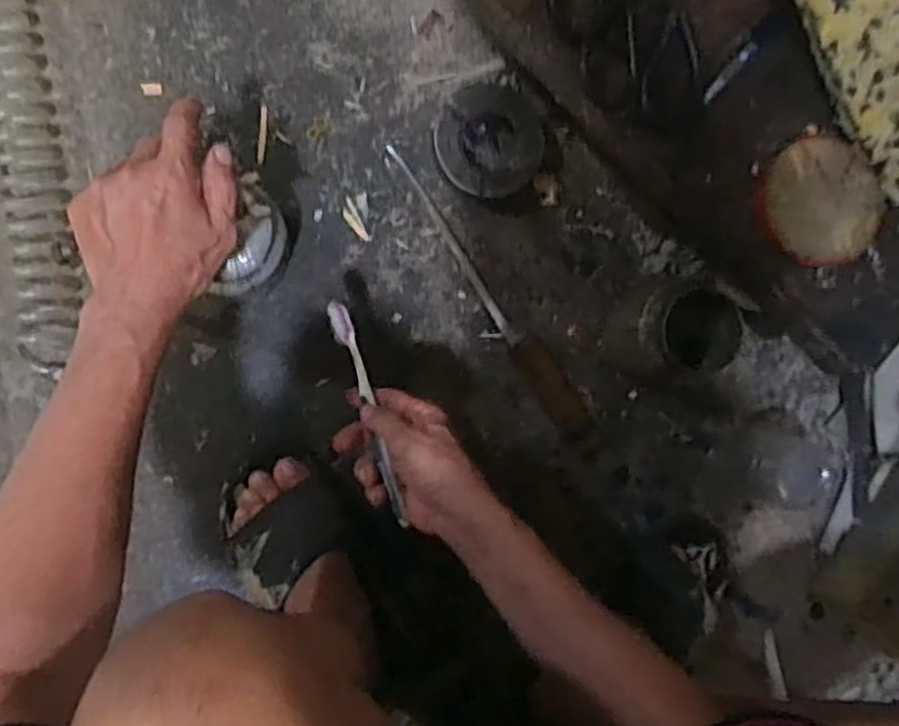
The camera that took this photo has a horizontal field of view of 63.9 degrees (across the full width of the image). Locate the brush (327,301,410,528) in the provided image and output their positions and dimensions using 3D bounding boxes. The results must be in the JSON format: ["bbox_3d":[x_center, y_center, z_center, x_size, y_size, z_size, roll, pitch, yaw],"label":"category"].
[{"bbox_3d":[-0.065,0.037,0.578,0.017,0.014,0.188,-17,74,-9],"label":"brush"}]

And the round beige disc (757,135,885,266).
[{"bbox_3d":[0.301,-0.131,0.586,0.103,0.024,0.092,43,82,-8],"label":"round beige disc"}]

